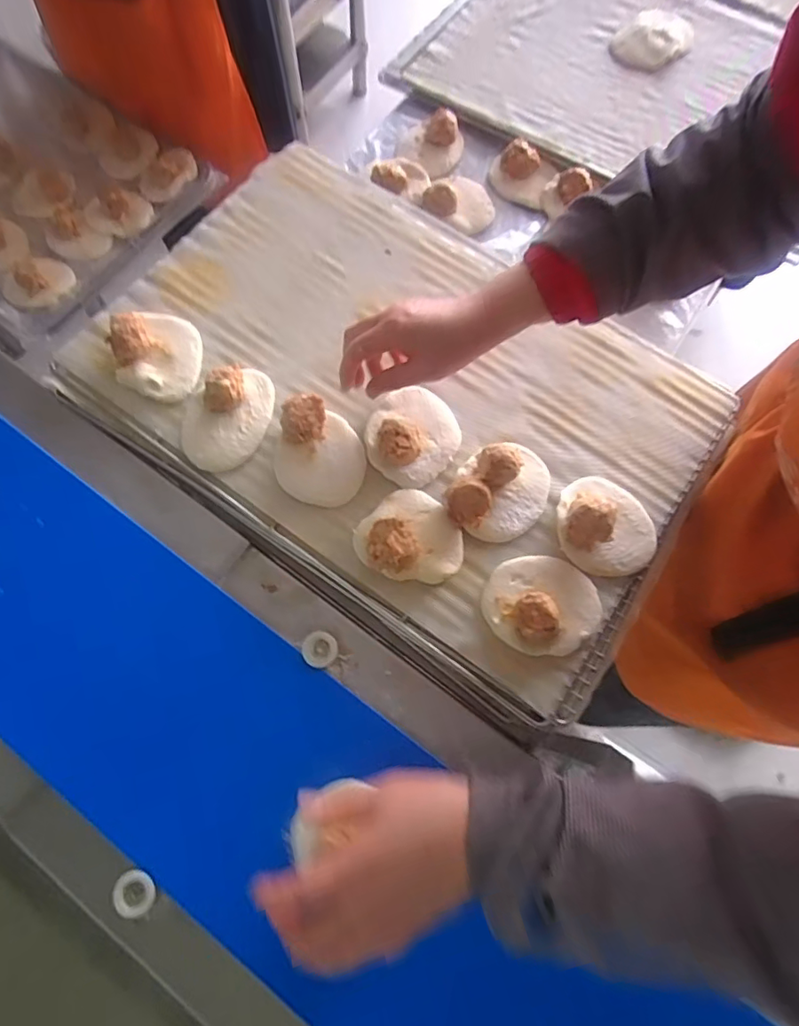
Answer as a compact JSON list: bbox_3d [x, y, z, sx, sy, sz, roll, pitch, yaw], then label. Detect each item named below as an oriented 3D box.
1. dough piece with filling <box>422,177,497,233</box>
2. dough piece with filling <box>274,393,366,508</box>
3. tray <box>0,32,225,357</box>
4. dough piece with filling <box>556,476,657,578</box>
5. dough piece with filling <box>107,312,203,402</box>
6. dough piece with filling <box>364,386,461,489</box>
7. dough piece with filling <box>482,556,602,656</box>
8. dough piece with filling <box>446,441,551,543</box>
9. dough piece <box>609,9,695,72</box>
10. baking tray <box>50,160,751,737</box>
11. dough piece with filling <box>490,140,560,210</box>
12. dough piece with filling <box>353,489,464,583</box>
[{"bbox_3d":[0.078,-0.402,0.688,0.090,0.036,0.086,10,71,2],"label":"dough piece with filling"},{"bbox_3d":[-0.077,-0.060,0.511,0.082,0.035,0.101,-15,71,-7],"label":"dough piece with filling"},{"bbox_3d":[-0.661,-0.560,0.860,0.646,0.074,0.412,36,75,6],"label":"tray"},{"bbox_3d":[0.190,0.005,0.493,0.087,0.039,0.091,1,70,-2],"label":"dough piece with filling"},{"bbox_3d":[-0.244,-0.163,0.545,0.090,0.036,0.102,-33,75,-13],"label":"dough piece with filling"},{"bbox_3d":[0.012,-0.080,0.519,0.087,0.030,0.095,1,70,-2],"label":"dough piece with filling"},{"bbox_3d":[0.128,0.077,0.471,0.100,0.038,0.085,-2,70,-3],"label":"dough piece with filling"},{"bbox_3d":[0.097,-0.027,0.502,0.083,0.038,0.106,29,72,8],"label":"dough piece with filling"},{"bbox_3d":[0.366,-0.675,0.774,0.091,0.014,0.129,38,74,11],"label":"dough piece"},{"bbox_3d":[0.002,-0.141,0.553,0.604,0.045,0.420,33,72,10],"label":"baking tray"},{"bbox_3d":[0.163,-0.445,0.707,0.076,0.033,0.063,20,72,5],"label":"dough piece with filling"},{"bbox_3d":[0.013,0.020,0.485,0.090,0.035,0.085,1,70,-2],"label":"dough piece with filling"}]

